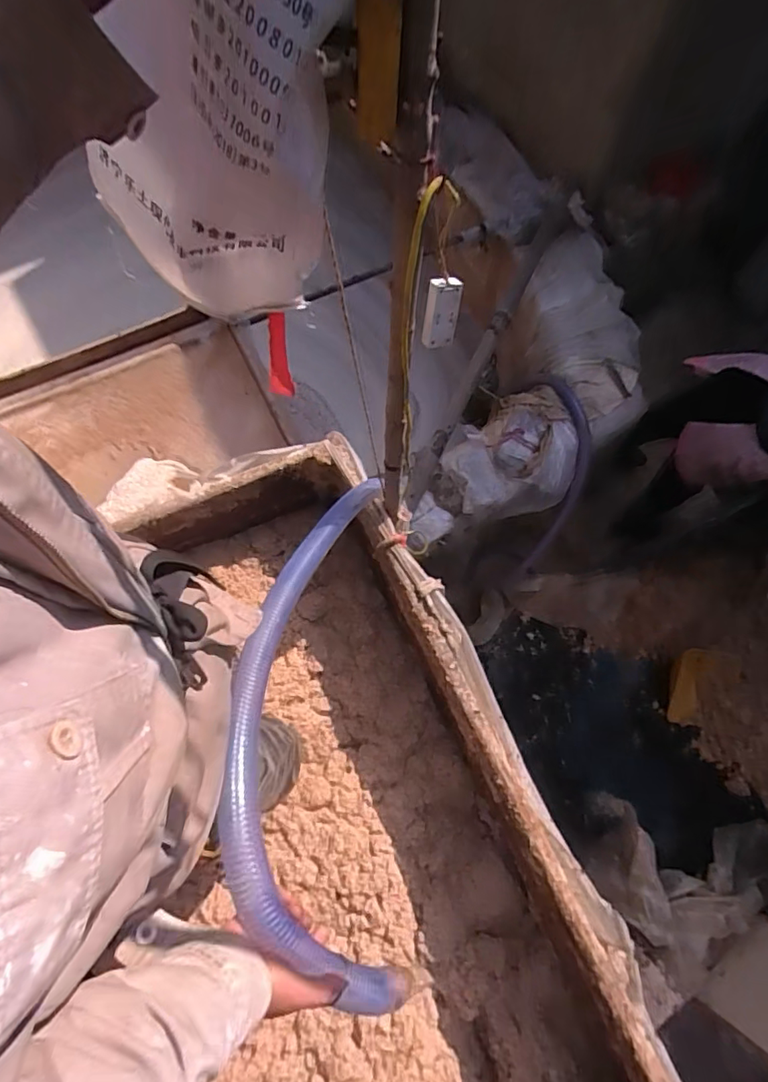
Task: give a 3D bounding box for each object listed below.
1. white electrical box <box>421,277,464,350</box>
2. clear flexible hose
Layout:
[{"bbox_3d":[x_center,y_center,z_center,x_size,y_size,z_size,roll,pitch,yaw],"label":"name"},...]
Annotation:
[{"bbox_3d":[0.083,-0.325,0.751,0.053,0.096,0.023,-2,53,-12],"label":"white electrical box"},{"bbox_3d":[-0.083,0.171,0.781,0.201,0.206,0.782,2,50,-2],"label":"clear flexible hose"}]

